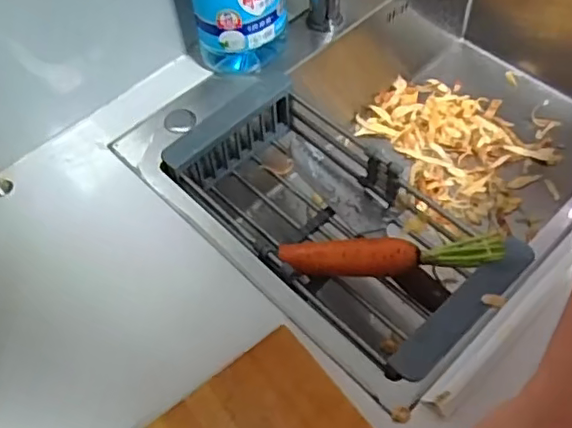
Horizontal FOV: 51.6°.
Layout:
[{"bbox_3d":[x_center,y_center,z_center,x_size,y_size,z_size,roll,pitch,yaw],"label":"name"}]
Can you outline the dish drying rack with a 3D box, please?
[{"bbox_3d":[0.052,0.011,0.669,0.197,0.100,0.377,-39,62,-20],"label":"dish drying rack"}]

